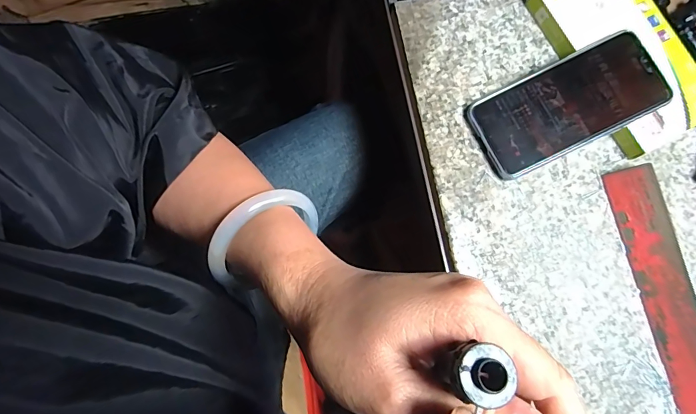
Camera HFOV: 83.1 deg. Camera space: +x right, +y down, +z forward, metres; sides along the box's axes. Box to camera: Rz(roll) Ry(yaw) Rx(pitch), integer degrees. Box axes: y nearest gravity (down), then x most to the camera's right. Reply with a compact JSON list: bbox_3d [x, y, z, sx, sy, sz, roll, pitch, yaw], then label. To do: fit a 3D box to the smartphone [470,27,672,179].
[{"bbox_3d":[0.189,-0.089,0.339,0.156,0.007,0.076,-26,81,2],"label":"smartphone"}]

